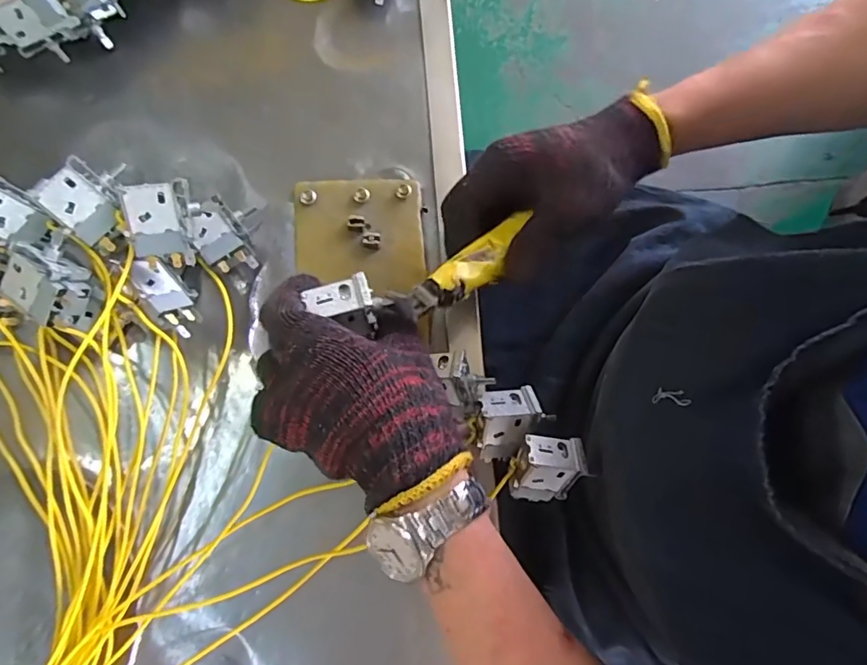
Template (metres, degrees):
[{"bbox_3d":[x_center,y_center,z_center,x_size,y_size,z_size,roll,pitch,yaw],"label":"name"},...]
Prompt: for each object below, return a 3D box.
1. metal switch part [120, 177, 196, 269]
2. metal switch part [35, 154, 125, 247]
[{"bbox_3d":[-0.176,-0.071,0.339,0.037,0.023,0.053,-10,107,-25],"label":"metal switch part"},{"bbox_3d":[-0.225,-0.084,0.340,0.044,0.025,0.040,46,68,-17],"label":"metal switch part"}]

